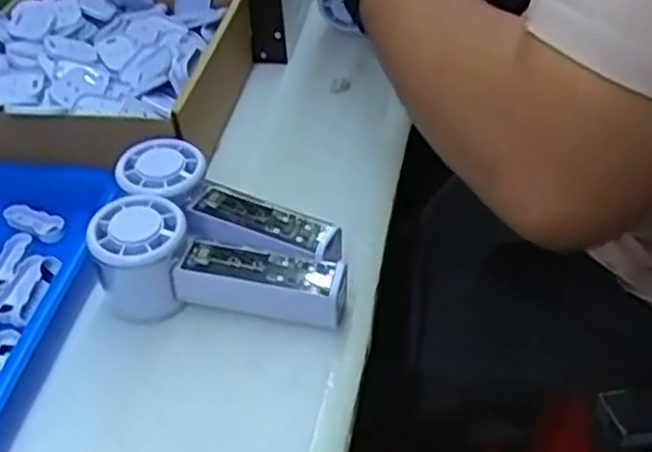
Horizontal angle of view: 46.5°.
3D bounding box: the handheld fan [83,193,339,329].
[{"bbox_3d":[-0.066,0.030,0.457,0.152,0.056,0.056,13,45,18],"label":"handheld fan"}]

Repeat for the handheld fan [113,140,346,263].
[{"bbox_3d":[-0.065,-0.004,0.493,0.158,0.053,0.055,23,49,26],"label":"handheld fan"}]

